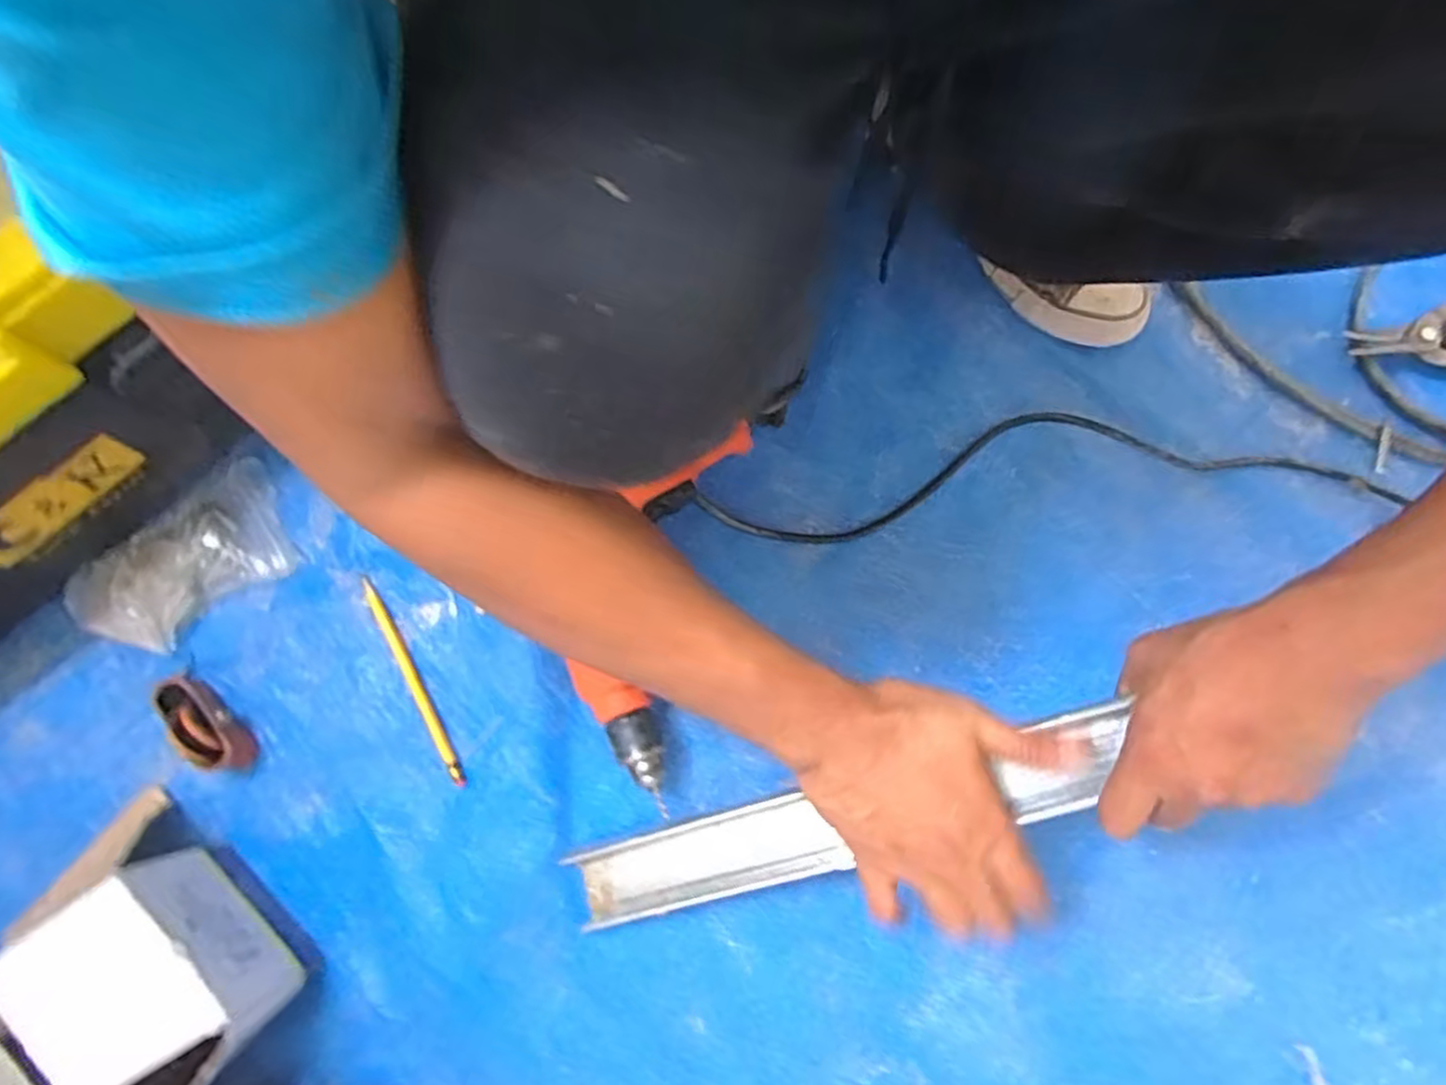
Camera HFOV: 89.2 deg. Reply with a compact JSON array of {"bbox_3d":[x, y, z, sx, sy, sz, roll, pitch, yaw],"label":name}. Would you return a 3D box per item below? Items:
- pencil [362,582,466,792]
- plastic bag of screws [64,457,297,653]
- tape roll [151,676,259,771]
[{"bbox_3d":[-0.221,0.097,0.520,0.010,0.008,0.163,-29,79,-8],"label":"pencil"},{"bbox_3d":[-0.383,0.015,0.528,0.151,0.022,0.091,-40,81,-11],"label":"plastic bag of screws"},{"bbox_3d":[-0.354,0.117,0.492,0.082,0.040,0.031,40,78,8],"label":"tape roll"}]

